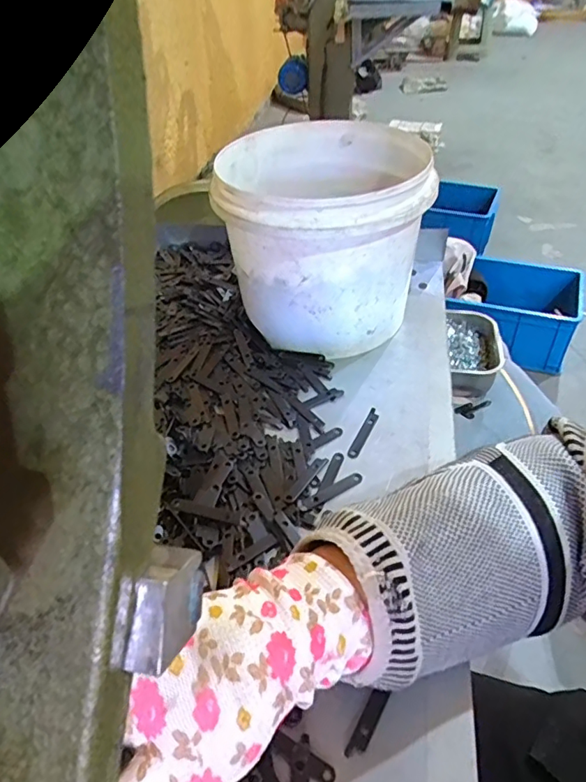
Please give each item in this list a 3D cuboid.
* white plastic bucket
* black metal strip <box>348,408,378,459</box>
[{"bbox_3d":[0.025,-0.142,0.501,0.172,0.151,0.189,-2,43,2],"label":"white plastic bucket"},{"bbox_3d":[0.057,0.033,0.424,0.009,0.004,0.054,20,46,18],"label":"black metal strip"}]

